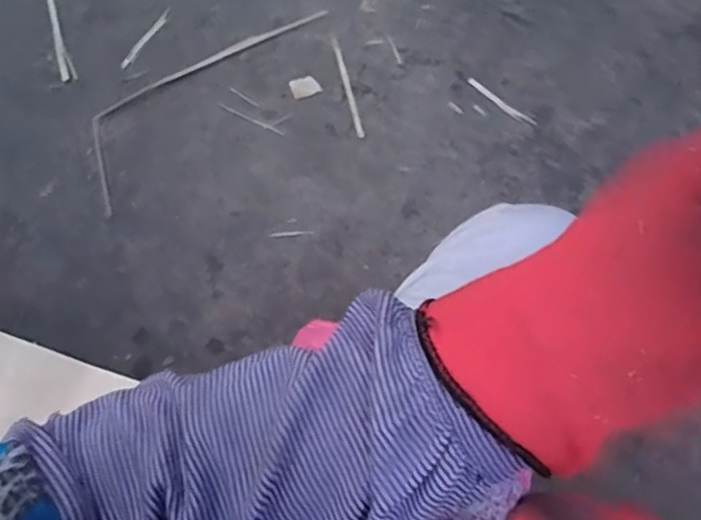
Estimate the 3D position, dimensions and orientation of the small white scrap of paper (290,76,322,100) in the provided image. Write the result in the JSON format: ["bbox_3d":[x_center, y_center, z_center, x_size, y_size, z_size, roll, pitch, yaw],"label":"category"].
[{"bbox_3d":[-0.074,-0.281,1.044,0.046,0.004,0.036,-21,71,-6],"label":"small white scrap of paper"}]

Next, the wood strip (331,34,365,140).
[{"bbox_3d":[-0.006,-0.282,1.041,0.012,0.004,0.194,-14,70,-3],"label":"wood strip"}]

